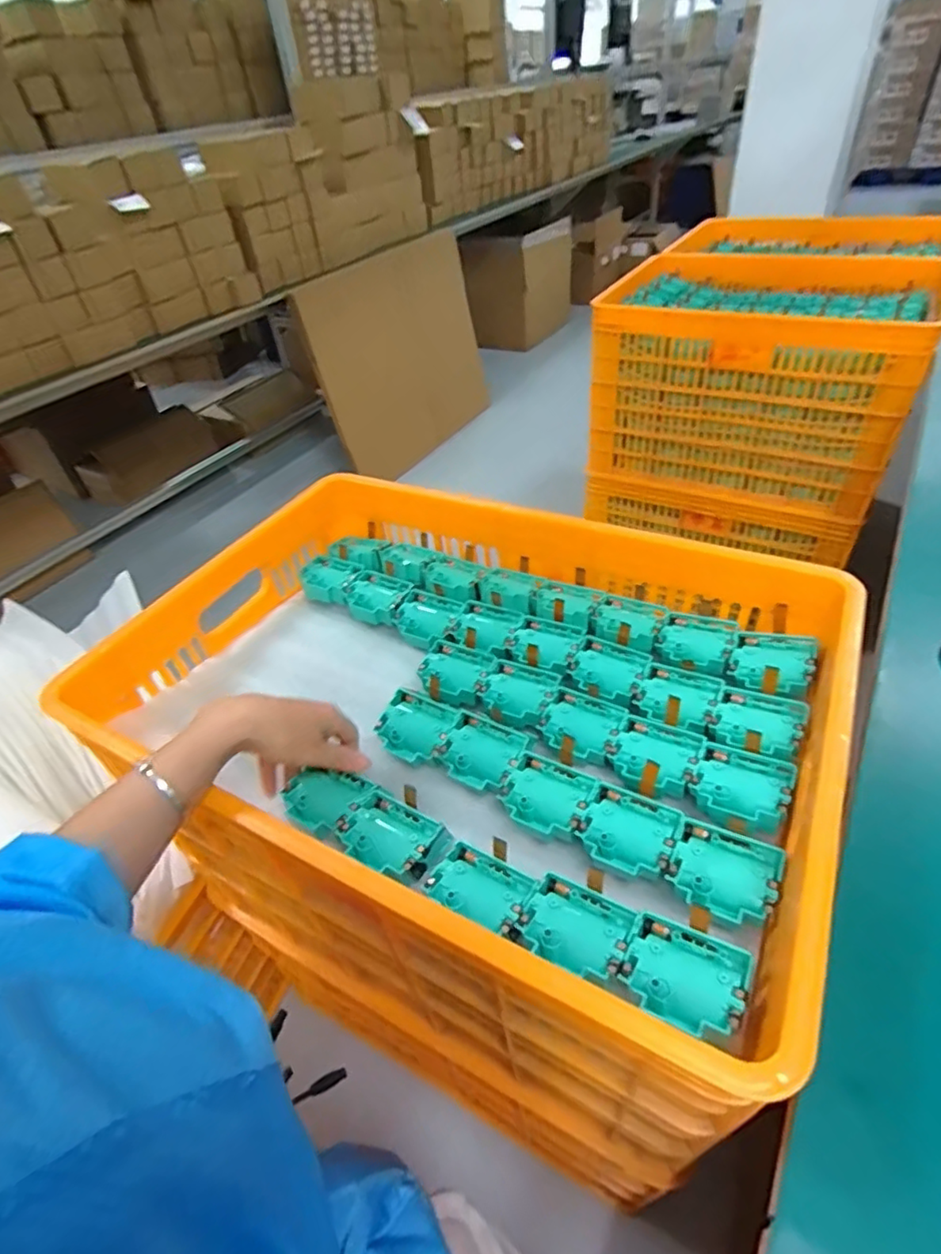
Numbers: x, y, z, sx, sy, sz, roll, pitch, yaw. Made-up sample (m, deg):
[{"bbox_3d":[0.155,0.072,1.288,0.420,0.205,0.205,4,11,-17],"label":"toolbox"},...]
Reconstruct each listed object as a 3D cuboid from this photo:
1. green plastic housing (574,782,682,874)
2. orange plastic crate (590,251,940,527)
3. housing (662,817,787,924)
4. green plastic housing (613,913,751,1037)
[{"bbox_3d":[0.129,0.166,0.491,0.070,0.016,0.063,20,49,27],"label":"green plastic housing"},{"bbox_3d":[0.693,-0.612,1.472,0.646,0.418,0.519,18,48,25],"label":"orange plastic crate"},{"bbox_3d":[0.189,0.182,0.447,0.072,0.013,0.065,19,49,27],"label":"housing"},{"bbox_3d":[0.140,0.229,0.395,0.073,0.019,0.059,18,48,25],"label":"green plastic housing"}]

